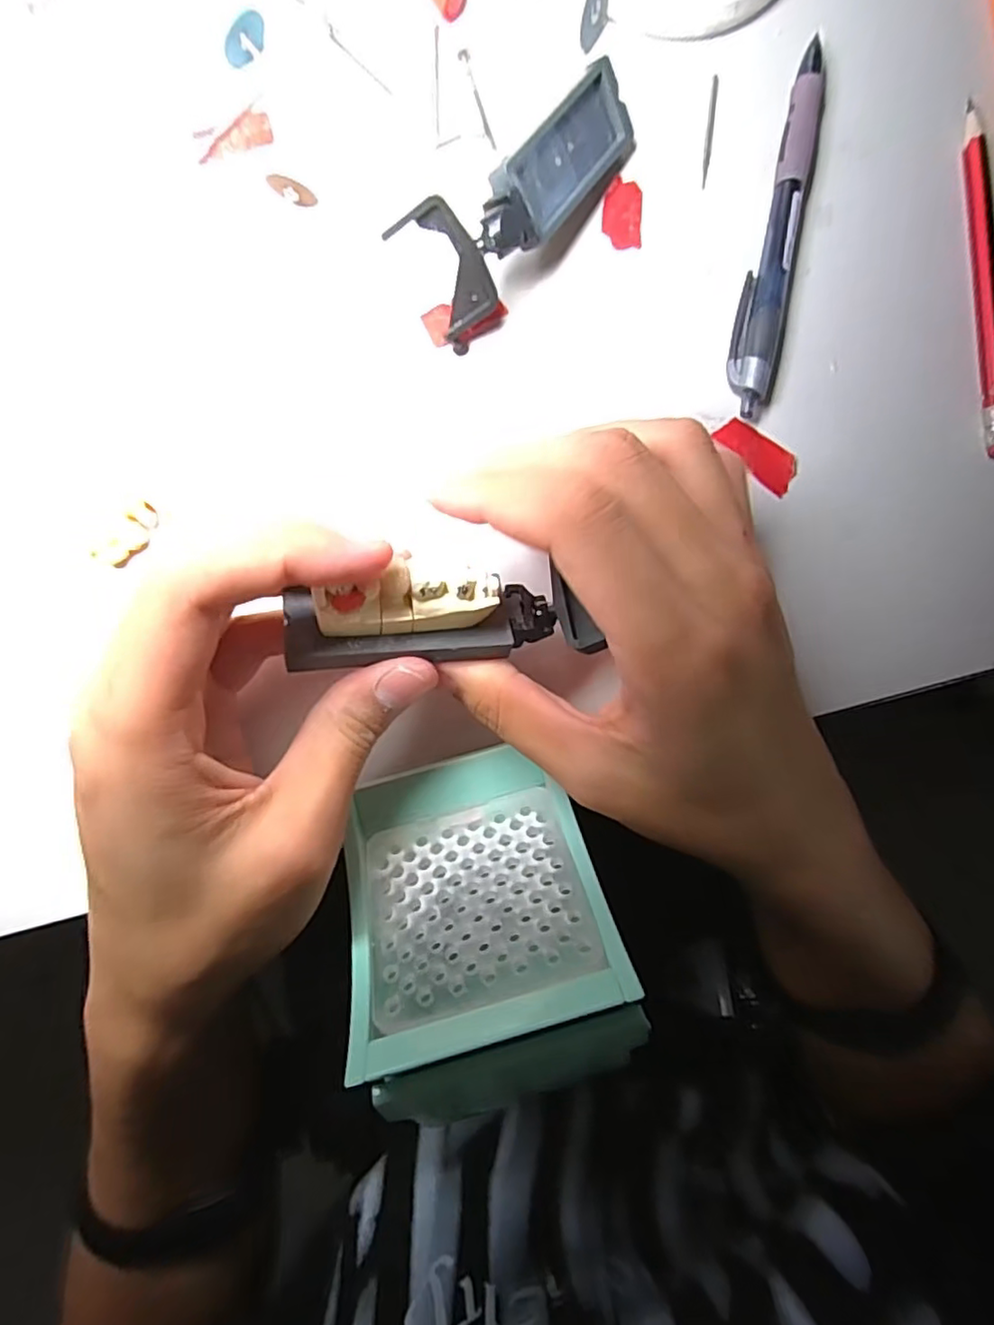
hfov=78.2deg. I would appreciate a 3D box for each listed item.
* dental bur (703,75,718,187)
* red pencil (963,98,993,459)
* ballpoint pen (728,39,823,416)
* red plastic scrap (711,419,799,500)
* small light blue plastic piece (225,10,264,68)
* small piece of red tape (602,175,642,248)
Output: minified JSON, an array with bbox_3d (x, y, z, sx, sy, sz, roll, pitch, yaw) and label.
[{"bbox_3d":[0.080,-0.199,0.228,0.004,0.004,0.044,9,88,-2],"label":"dental bur"},{"bbox_3d":[0.180,-0.142,0.225,0.011,0.007,0.130,-4,89,-3],"label":"red pencil"},{"bbox_3d":[0.101,-0.158,0.223,0.016,0.010,0.137,11,88,-2],"label":"ballpoint pen"},{"bbox_3d":[0.096,-0.076,0.224,0.032,0.004,0.013,40,87,-1],"label":"red plastic scrap"},{"bbox_3d":[-0.089,-0.219,0.216,0.017,0.013,0.004,-44,91,-3],"label":"small light blue plastic piece"},{"bbox_3d":[0.047,-0.167,0.225,0.014,0.004,0.026,1,88,-2],"label":"small piece of red tape"}]

